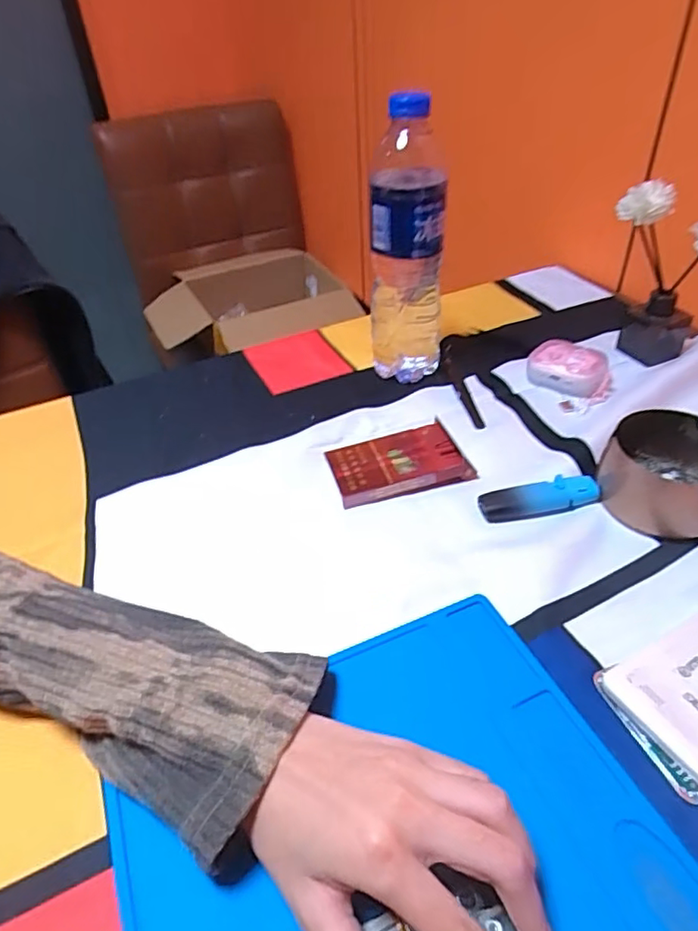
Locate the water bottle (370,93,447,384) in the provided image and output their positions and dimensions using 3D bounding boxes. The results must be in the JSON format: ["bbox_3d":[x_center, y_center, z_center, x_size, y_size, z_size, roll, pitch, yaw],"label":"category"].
[{"bbox_3d":[0.049,-0.180,0.505,0.061,0.229,0.052,-1,40,4],"label":"water bottle"}]

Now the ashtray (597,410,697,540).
[{"bbox_3d":[0.226,0.004,0.412,0.084,0.045,0.088,-3,40,2],"label":"ashtray"}]

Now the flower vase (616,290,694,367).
[{"bbox_3d":[0.295,-0.140,0.562,0.058,0.060,0.062,20,46,26],"label":"flower vase"}]

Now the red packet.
[{"bbox_3d":[0.036,-0.003,0.452,0.098,0.020,0.057,-14,41,-11],"label":"red packet"}]

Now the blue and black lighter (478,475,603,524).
[{"bbox_3d":[0.137,0.022,0.419,0.087,0.011,0.022,-10,41,-7],"label":"blue and black lighter"}]

